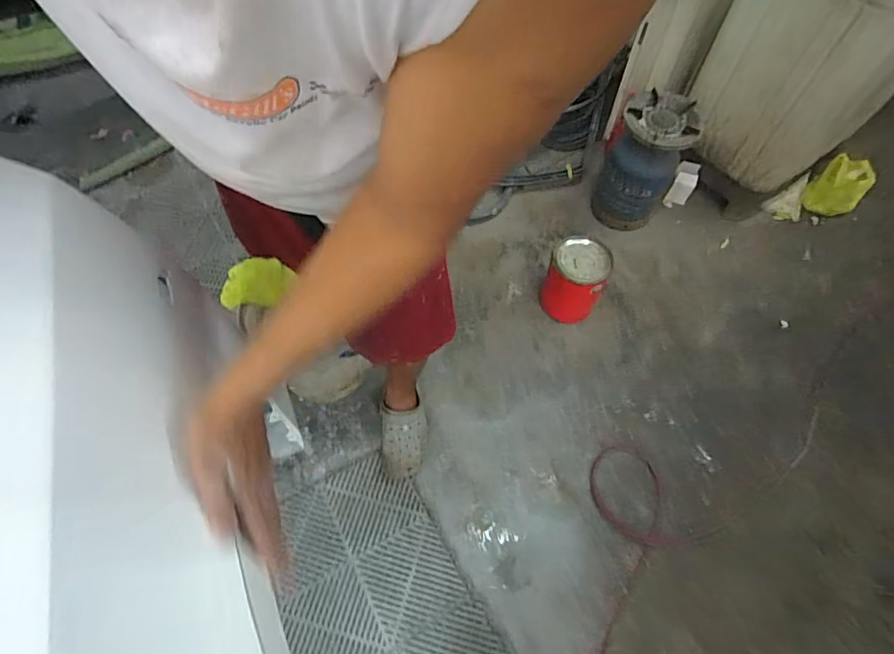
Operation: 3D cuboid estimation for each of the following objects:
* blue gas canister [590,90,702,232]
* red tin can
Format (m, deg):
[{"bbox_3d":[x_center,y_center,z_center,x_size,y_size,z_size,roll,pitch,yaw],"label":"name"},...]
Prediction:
[{"bbox_3d":[0.575,-0.488,1.516,0.223,0.377,0.207,23,63,13],"label":"blue gas canister"},{"bbox_3d":[0.366,-0.139,1.434,0.164,0.248,0.153,1,61,-1],"label":"red tin can"}]

